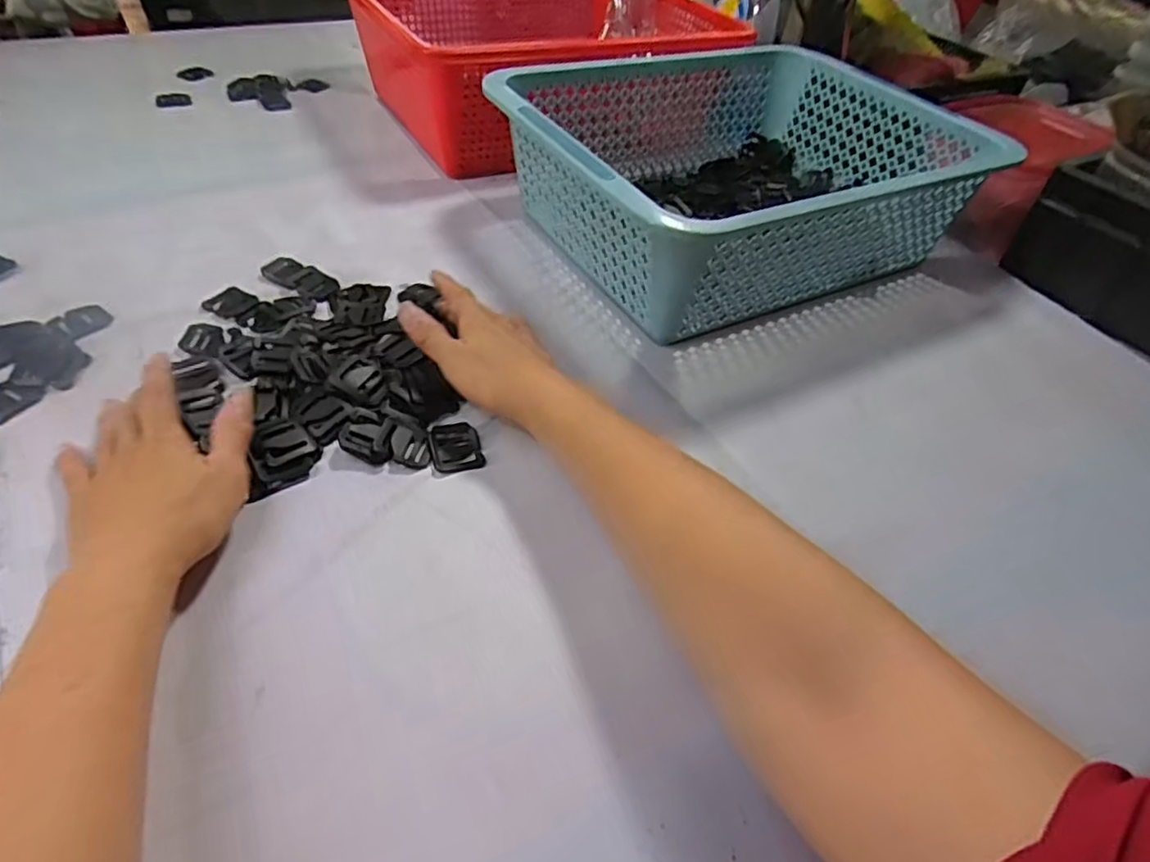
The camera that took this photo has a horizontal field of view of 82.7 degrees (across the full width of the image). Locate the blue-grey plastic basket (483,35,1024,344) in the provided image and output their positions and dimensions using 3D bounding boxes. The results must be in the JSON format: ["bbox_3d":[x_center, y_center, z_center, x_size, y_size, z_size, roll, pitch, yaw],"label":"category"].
[{"bbox_3d":[0.140,-0.229,0.588,0.373,0.116,0.284,-20,52,-24],"label":"blue-grey plastic basket"}]

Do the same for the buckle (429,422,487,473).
[{"bbox_3d":[-0.074,0.009,0.408,0.031,0.004,0.036,-10,49,-17],"label":"buckle"}]

